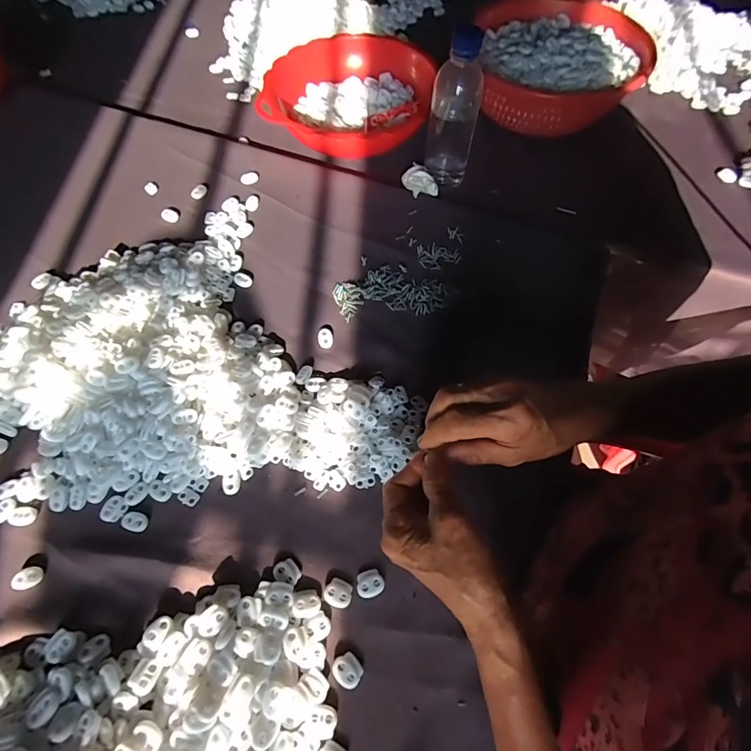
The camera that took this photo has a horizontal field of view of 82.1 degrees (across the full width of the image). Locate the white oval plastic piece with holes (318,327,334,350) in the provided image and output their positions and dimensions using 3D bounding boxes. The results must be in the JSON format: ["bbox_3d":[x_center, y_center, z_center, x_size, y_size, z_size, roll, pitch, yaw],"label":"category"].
[{"bbox_3d":[-0.054,-0.040,0.464,0.016,0.004,0.025,-11,63,-6],"label":"white oval plastic piece with holes"}]

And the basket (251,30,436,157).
[{"bbox_3d":[-0.037,-0.389,0.619,0.219,0.068,0.230,11,63,6],"label":"basket"}]

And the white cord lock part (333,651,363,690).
[{"bbox_3d":[-0.021,0.225,0.328,0.020,0.005,0.022,-31,67,-15],"label":"white cord lock part"}]

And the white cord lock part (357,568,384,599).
[{"bbox_3d":[-0.005,0.171,0.355,0.022,0.004,0.020,-22,64,-11],"label":"white cord lock part"}]

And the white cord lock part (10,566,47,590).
[{"bbox_3d":[-0.290,0.168,0.358,0.024,0.004,0.017,-20,64,-10],"label":"white cord lock part"}]

